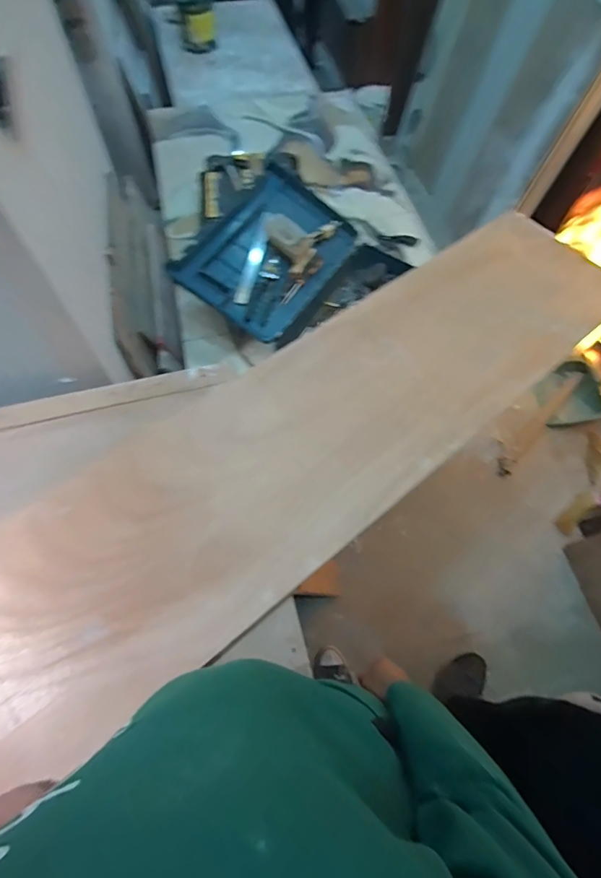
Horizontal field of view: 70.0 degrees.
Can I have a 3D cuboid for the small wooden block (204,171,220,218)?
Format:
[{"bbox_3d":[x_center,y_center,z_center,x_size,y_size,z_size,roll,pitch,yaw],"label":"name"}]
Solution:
[{"bbox_3d":[-0.271,-0.732,1.300,0.045,0.031,0.229,-6,64,-5],"label":"small wooden block"}]

